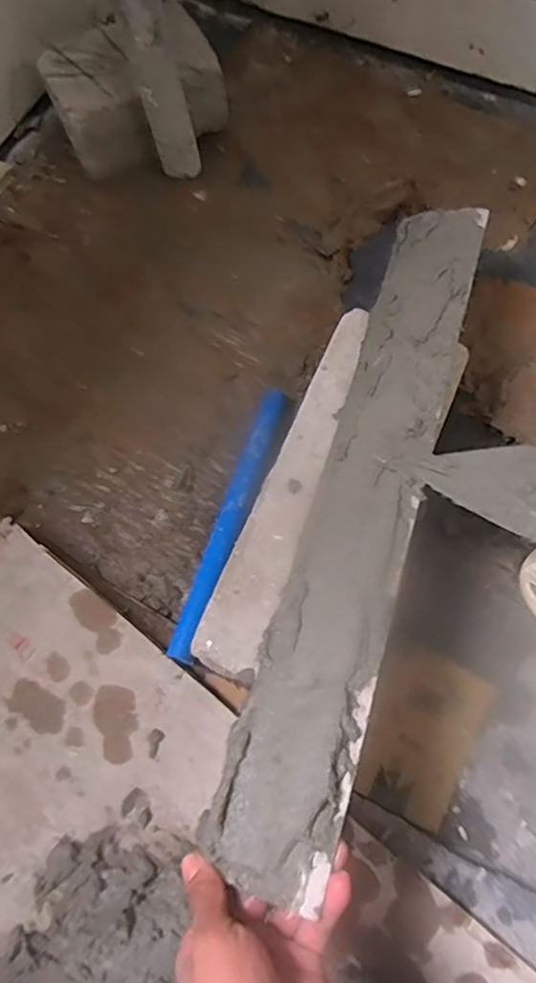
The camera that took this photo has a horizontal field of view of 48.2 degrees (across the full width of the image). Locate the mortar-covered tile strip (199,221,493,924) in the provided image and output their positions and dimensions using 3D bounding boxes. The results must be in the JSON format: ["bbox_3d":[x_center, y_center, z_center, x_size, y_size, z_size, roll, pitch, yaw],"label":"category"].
[{"bbox_3d":[0.084,-0.017,0.466,0.078,0.042,0.572,16,66,8],"label":"mortar-covered tile strip"}]

